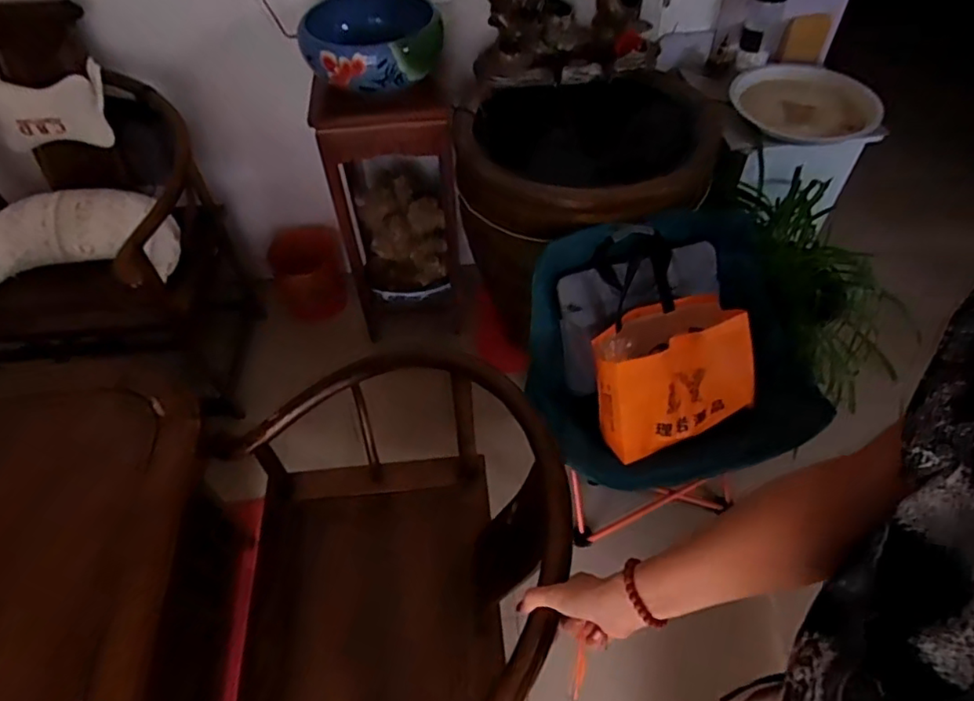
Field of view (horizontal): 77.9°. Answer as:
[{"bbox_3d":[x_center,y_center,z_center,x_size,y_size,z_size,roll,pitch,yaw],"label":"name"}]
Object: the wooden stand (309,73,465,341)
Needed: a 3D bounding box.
[{"bbox_3d":[-0.257,-0.407,1.766,0.340,0.802,0.301,-10,54,-6],"label":"wooden stand"}]

